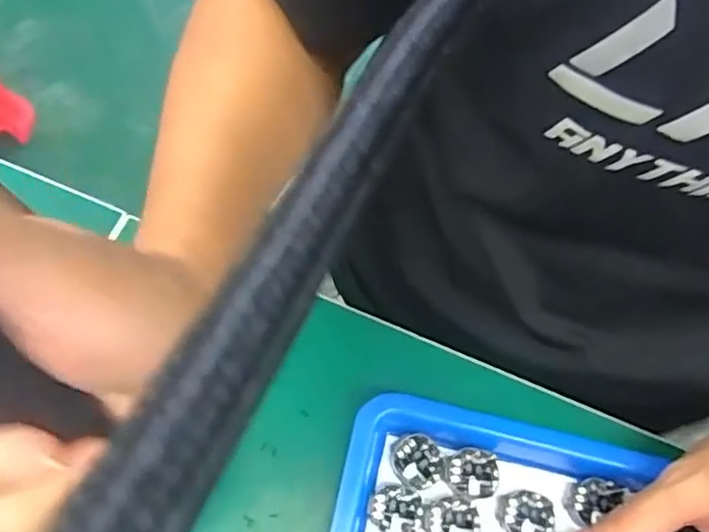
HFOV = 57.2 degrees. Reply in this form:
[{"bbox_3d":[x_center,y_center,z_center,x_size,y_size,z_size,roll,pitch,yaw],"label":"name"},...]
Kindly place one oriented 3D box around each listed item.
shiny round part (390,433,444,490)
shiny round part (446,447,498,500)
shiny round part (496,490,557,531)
[{"bbox_3d":[0.033,0.101,0.340,0.026,0.004,0.027,1,70,-2],"label":"shiny round part"},{"bbox_3d":[0.061,0.107,0.336,0.027,0.004,0.024,5,70,0],"label":"shiny round part"},{"bbox_3d":[0.087,0.128,0.330,0.028,0.007,0.024,13,70,3],"label":"shiny round part"}]

